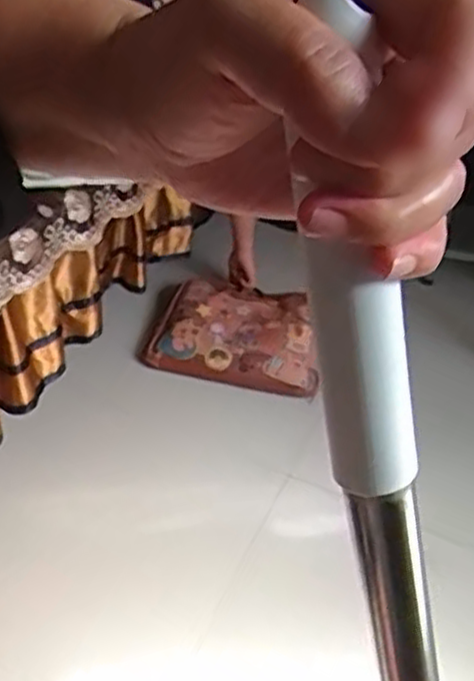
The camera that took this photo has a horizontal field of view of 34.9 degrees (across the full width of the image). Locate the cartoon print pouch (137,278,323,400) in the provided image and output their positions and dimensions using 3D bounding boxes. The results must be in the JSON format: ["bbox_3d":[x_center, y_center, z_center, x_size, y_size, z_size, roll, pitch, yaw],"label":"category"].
[{"bbox_3d":[0.011,-0.025,1.799,0.407,0.086,0.313,14,41,11],"label":"cartoon print pouch"}]

